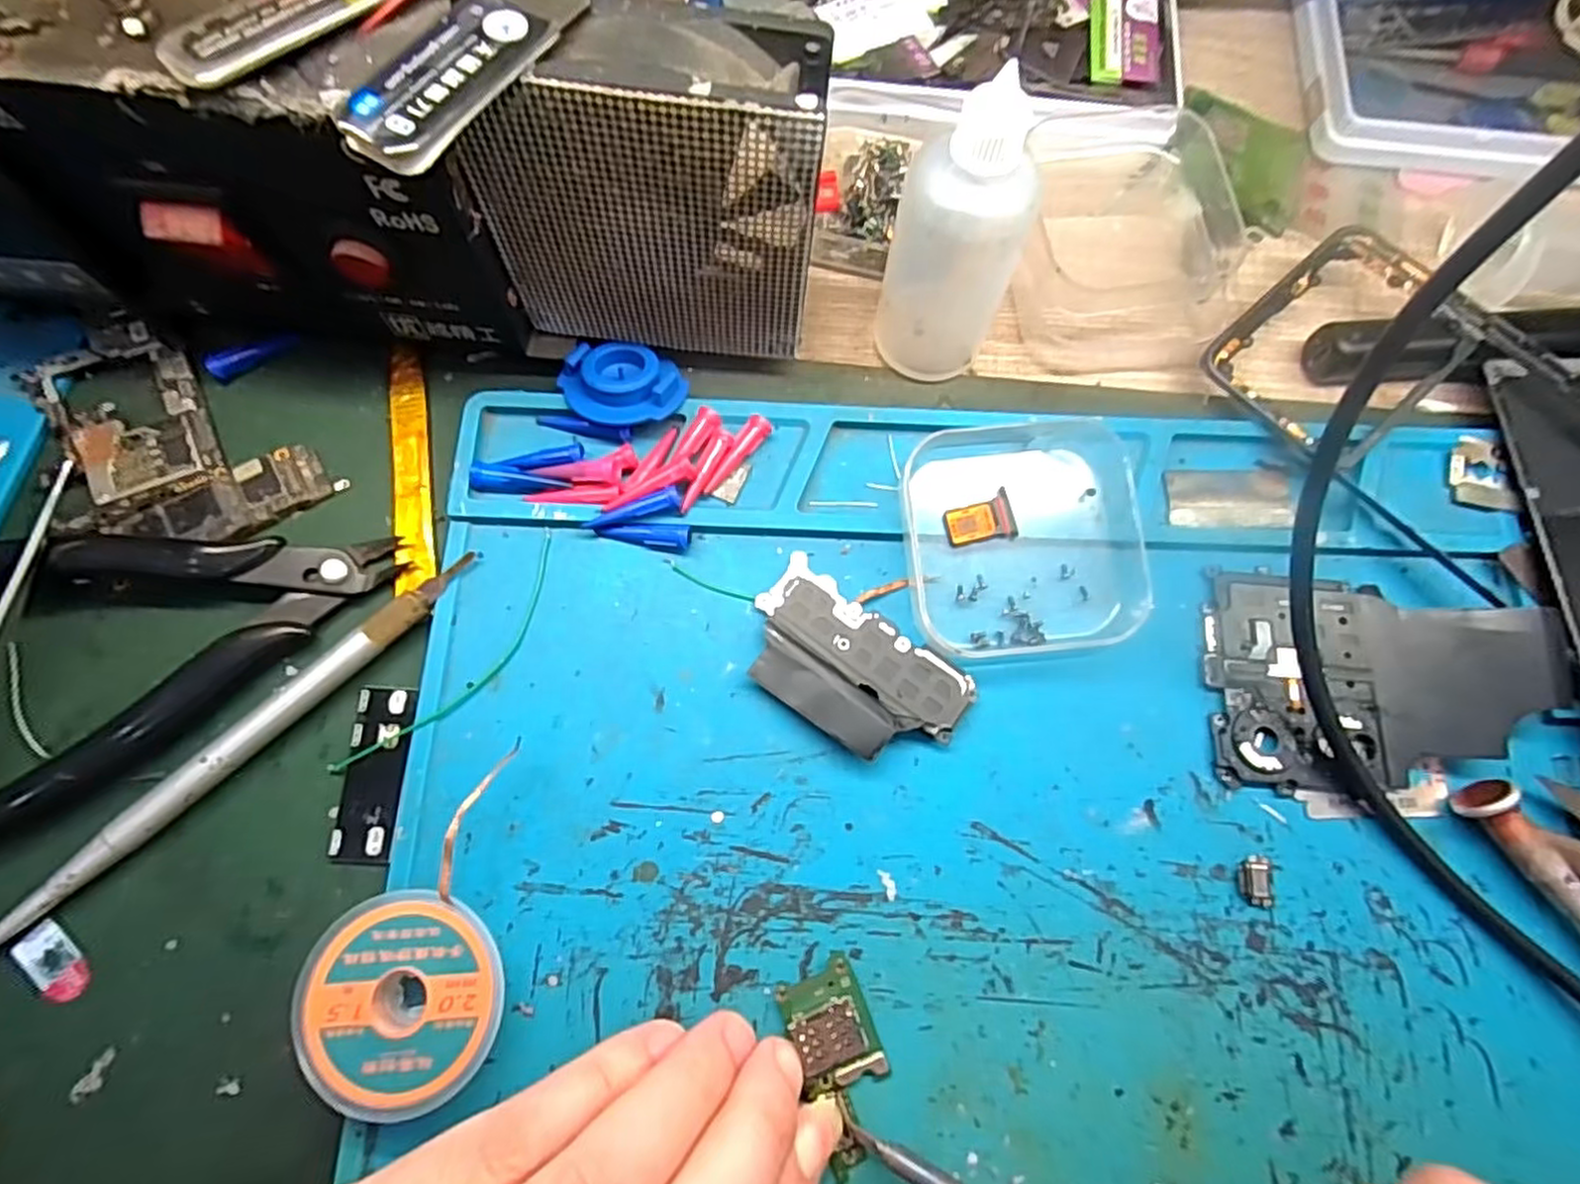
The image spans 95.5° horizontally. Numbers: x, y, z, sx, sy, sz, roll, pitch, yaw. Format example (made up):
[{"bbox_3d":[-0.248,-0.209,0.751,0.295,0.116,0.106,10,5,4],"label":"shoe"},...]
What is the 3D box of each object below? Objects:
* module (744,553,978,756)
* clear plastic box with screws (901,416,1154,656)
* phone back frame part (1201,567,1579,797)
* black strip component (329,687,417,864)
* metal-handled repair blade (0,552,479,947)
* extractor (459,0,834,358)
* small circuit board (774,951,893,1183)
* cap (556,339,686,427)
[{"bbox_3d":[0.017,0.021,0.195,0.061,0.008,0.035,36,76,8],"label":"module"},{"bbox_3d":[0.067,-0.016,0.204,0.066,0.014,0.064,-3,75,-3],"label":"clear plastic box with screws"},{"bbox_3d":[0.161,0.025,0.197,0.090,0.008,0.058,1,76,5],"label":"phone back frame part"},{"bbox_3d":[-0.108,0.047,0.186,0.015,0.004,0.044,3,75,-1],"label":"black strip component"},{"bbox_3d":[-0.141,0.039,0.184,0.142,0.008,0.008,-43,80,-12],"label":"metal-handled repair blade"},{"bbox_3d":[-0.033,-0.096,0.184,0.078,0.085,0.029,3,75,-1],"label":"extractor"},{"bbox_3d":[0.013,0.112,0.171,0.020,0.004,0.043,-19,76,-7],"label":"small circuit board"},{"bbox_3d":[-0.050,-0.061,0.210,0.035,0.008,0.026,26,75,5],"label":"cap"}]

